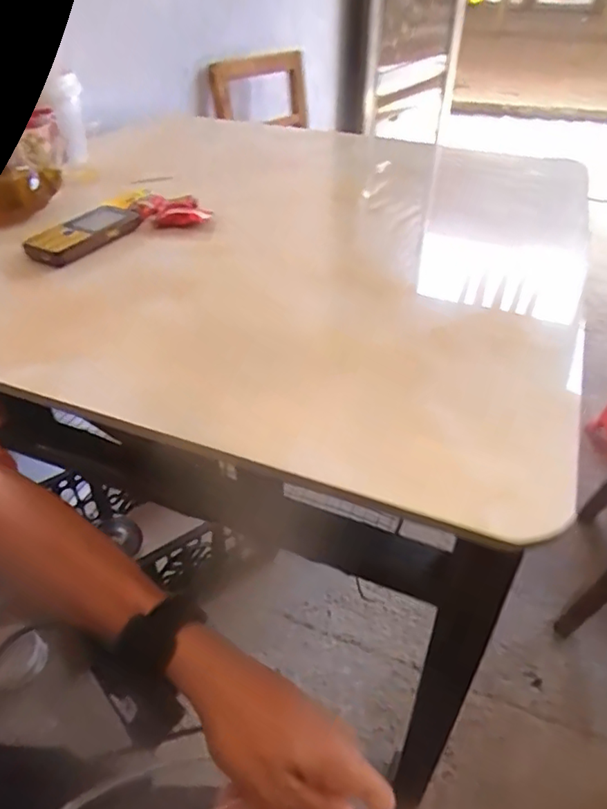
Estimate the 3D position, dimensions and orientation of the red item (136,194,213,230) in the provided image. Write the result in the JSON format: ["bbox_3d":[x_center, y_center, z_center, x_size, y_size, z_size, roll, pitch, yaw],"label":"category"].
[{"bbox_3d":[-0.152,-0.232,0.659,0.083,0.025,0.063,0,40,0],"label":"red item"}]

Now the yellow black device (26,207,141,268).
[{"bbox_3d":[-0.237,-0.185,0.591,0.043,0.028,0.122,27,47,28],"label":"yellow black device"}]

